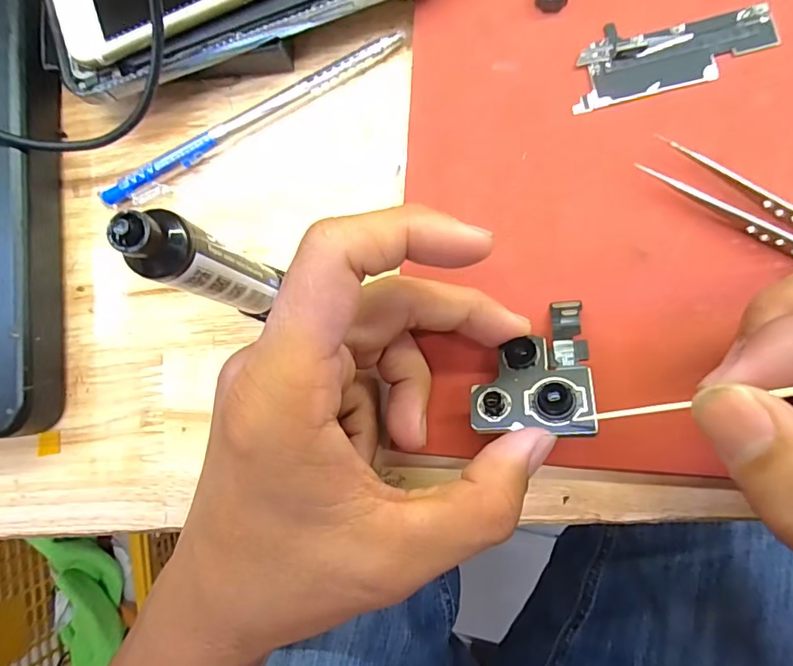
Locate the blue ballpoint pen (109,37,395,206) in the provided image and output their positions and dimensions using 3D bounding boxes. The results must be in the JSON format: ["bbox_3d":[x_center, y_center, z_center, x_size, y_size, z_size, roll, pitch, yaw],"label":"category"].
[{"bbox_3d":[-0.060,-0.087,0.198,0.136,0.009,0.008,-27,84,4],"label":"blue ballpoint pen"}]

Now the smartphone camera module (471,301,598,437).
[{"bbox_3d":[0.045,0.010,0.165,0.038,0.007,0.050,-3,54,17],"label":"smartphone camera module"}]

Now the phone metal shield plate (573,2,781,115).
[{"bbox_3d":[0.102,-0.103,0.177,0.071,0.004,0.027,-10,86,5],"label":"phone metal shield plate"}]

